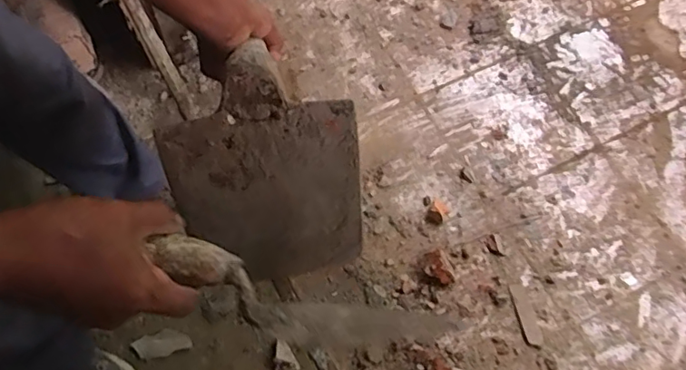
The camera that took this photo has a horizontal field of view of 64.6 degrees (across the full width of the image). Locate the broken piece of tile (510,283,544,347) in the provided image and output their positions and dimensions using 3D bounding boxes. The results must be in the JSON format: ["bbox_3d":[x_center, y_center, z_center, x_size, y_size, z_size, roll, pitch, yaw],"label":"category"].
[{"bbox_3d":[0.356,0.251,1.053,0.032,0.006,0.122,-10,66,-5],"label":"broken piece of tile"}]

